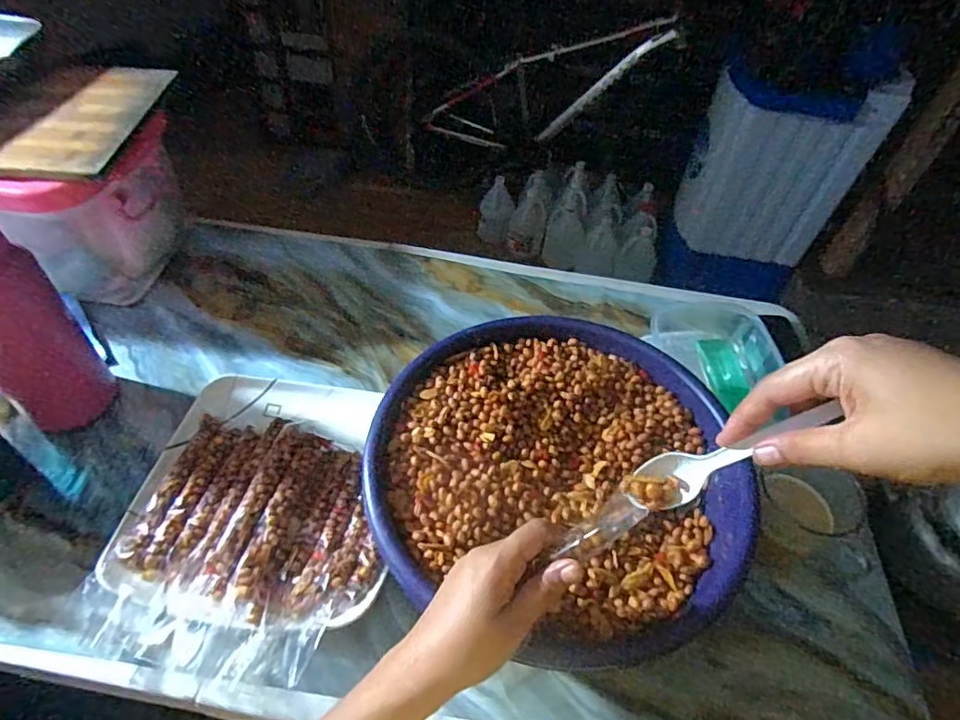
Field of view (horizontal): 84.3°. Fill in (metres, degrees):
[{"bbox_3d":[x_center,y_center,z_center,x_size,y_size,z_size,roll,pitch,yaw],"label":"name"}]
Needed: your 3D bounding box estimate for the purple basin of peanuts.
[{"bbox_3d":[0.077,0.113,0.522,0.343,0.094,0.323,2,50,-2],"label":"purple basin of peanuts"}]

